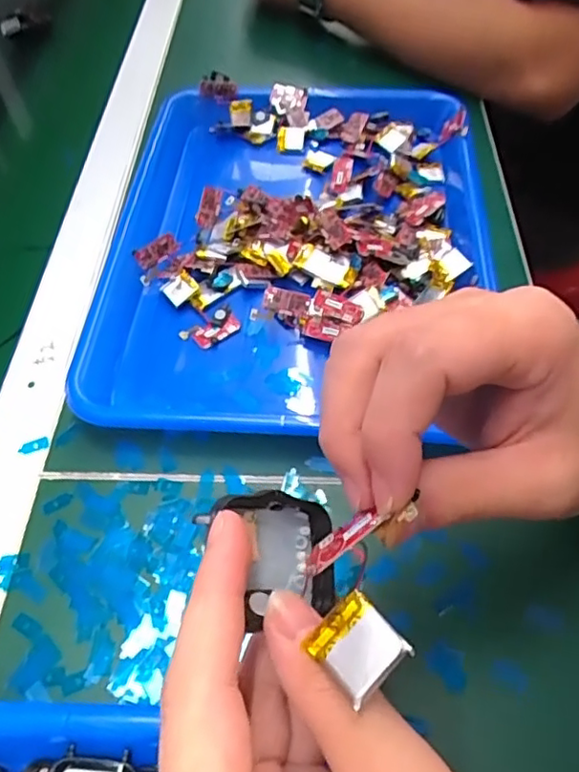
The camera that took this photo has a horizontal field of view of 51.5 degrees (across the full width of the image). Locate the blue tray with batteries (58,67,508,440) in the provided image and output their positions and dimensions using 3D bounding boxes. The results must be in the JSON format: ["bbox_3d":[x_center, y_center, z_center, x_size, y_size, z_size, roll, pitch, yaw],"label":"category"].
[{"bbox_3d":[0.006,-0.105,0.420,0.250,0.037,0.323,3,56,4],"label":"blue tray with batteries"}]

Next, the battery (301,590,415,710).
[{"bbox_3d":[0.017,0.064,0.149,0.018,0.004,0.021,-39,44,-10],"label":"battery"}]

